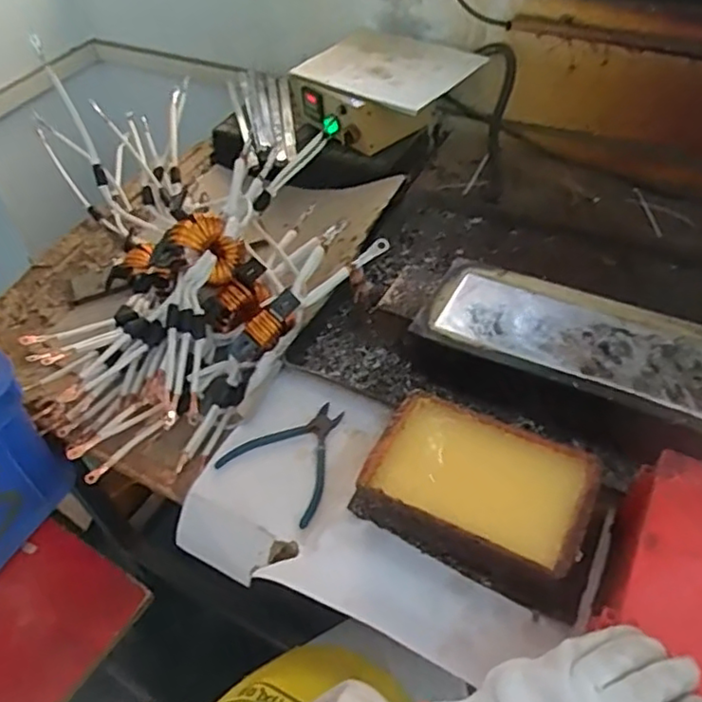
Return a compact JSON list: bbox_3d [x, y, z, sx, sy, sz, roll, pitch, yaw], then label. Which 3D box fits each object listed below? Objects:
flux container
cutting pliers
[{"bbox_3d":[0.124,0.137,0.621,0.224,0.062,0.138,20,52,22],"label":"flux container"},{"bbox_3d":[-0.056,0.109,0.702,0.126,0.013,0.134,27,55,27],"label":"cutting pliers"}]

